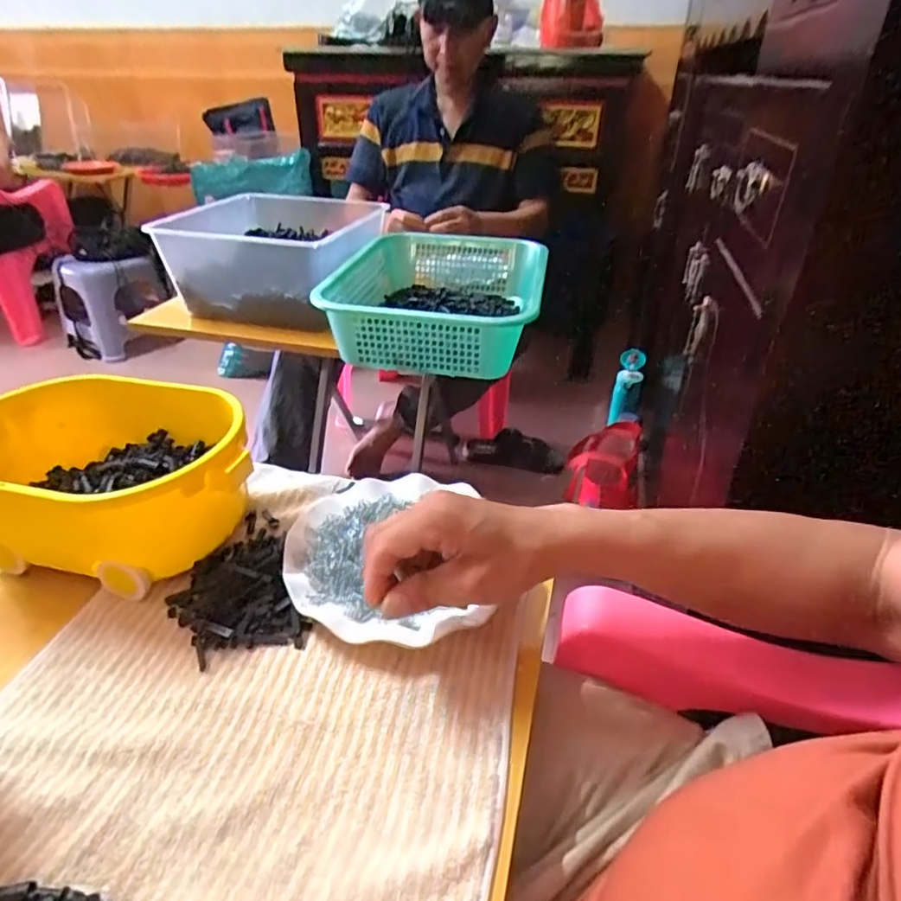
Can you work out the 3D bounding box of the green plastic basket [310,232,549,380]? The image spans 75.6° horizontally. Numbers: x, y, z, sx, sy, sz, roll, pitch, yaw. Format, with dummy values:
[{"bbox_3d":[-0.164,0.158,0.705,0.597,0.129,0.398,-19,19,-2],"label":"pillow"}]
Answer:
[{"bbox_3d":[-0.017,-0.249,0.899,0.298,0.104,0.401,7,34,10],"label":"green plastic basket"}]

